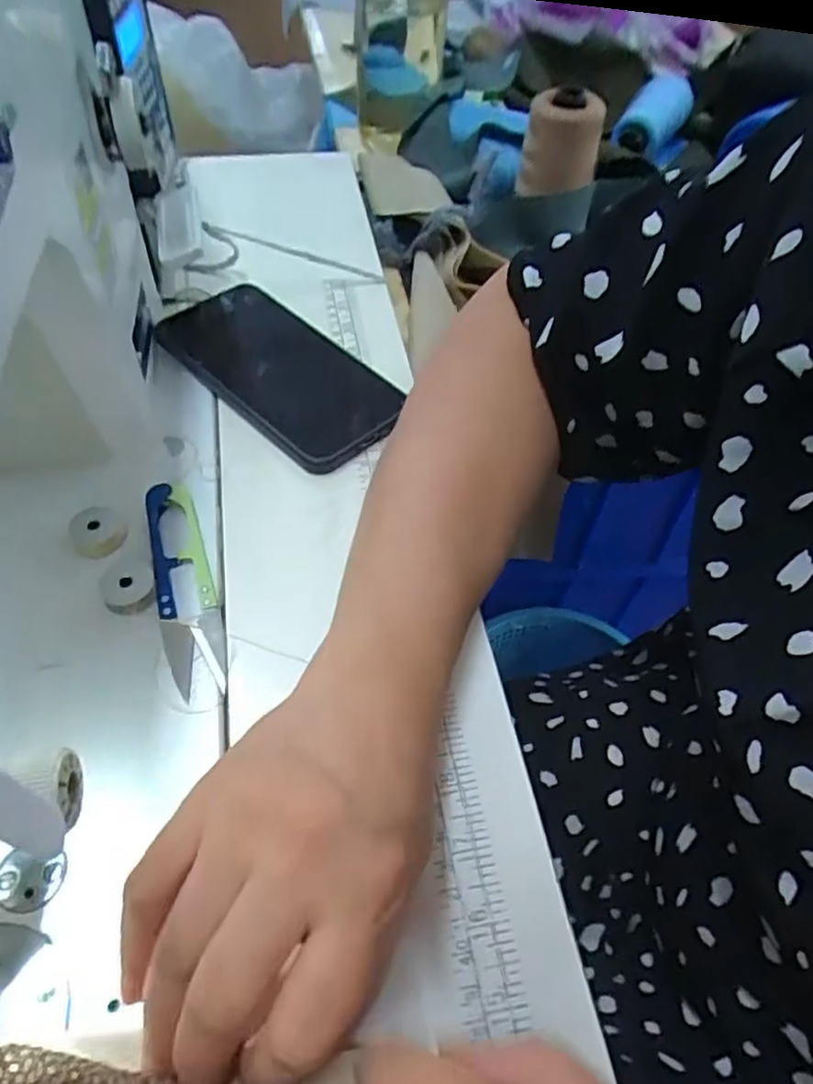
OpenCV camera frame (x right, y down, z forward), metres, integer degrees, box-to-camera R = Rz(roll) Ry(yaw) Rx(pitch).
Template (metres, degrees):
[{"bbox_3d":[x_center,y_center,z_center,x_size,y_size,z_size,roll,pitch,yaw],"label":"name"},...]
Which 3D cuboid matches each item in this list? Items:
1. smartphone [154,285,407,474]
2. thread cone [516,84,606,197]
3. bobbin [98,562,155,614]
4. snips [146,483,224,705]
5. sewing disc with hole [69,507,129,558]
[{"bbox_3d":[-0.080,-0.108,0.421,0.171,0.018,0.081,38,60,23],"label":"smartphone"},{"bbox_3d":[0.120,-0.307,0.520,0.058,0.065,0.050,11,53,5],"label":"thread cone"},{"bbox_3d":[-0.132,0.021,0.320,0.024,0.008,0.028,-18,56,-16],"label":"bobbin"},{"bbox_3d":[-0.109,0.017,0.328,0.026,0.010,0.119,-14,55,-14],"label":"snips"},{"bbox_3d":[-0.155,-0.005,0.339,0.025,0.009,0.028,-26,59,-21],"label":"sewing disc with hole"}]

